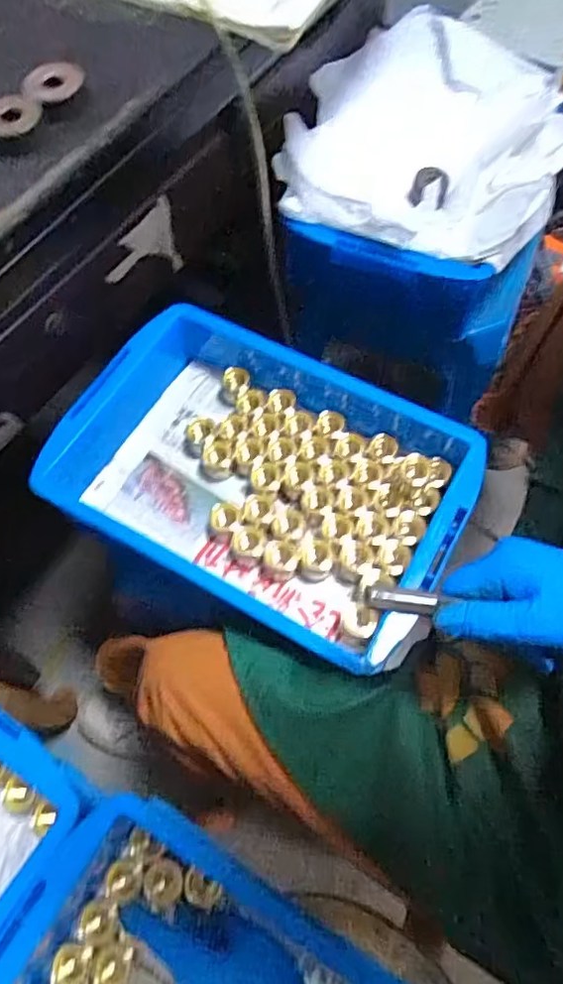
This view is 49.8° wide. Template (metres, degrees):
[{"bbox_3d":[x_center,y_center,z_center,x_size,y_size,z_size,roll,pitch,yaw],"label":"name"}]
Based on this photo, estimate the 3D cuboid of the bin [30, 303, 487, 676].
[{"bbox_3d":[-0.020,-0.015,0.577,0.359,0.084,0.239,27,68,13],"label":"bin"}]

